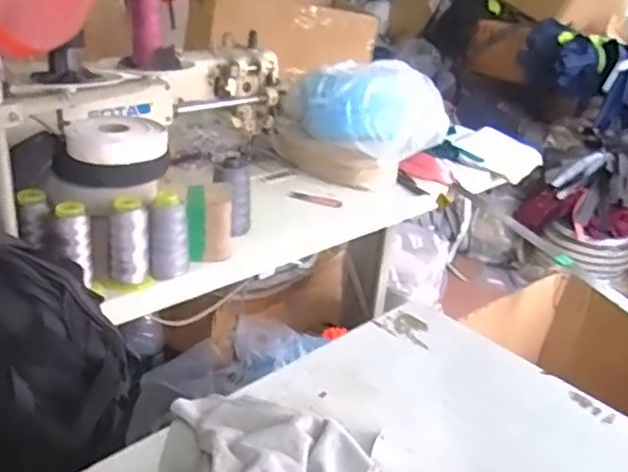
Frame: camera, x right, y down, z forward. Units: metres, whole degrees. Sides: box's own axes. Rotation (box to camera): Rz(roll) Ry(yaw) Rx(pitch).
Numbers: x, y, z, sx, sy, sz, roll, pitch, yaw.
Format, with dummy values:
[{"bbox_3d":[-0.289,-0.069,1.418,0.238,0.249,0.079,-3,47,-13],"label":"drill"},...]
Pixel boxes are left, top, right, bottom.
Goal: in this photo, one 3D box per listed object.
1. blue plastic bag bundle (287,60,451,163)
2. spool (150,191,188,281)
[{"bbox_3d":[0.100,-0.237,1.184,0.302,0.135,0.143,7,26,2],"label":"blue plastic bag bundle"},{"bbox_3d":[-0.189,0.002,0.846,0.049,0.103,0.043,1,26,-11],"label":"spool"}]

